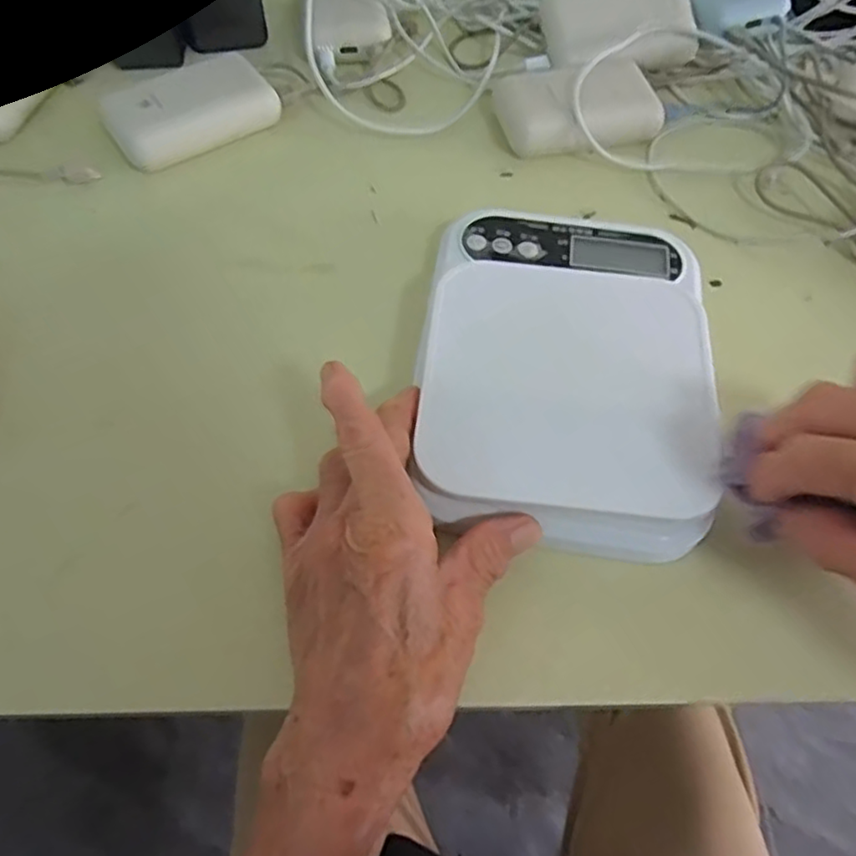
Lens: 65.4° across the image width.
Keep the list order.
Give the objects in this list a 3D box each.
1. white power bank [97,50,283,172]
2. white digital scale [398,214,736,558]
[{"bbox_3d":[-0.148,-0.202,0.421,0.101,0.025,0.052,-32,66,-18],"label":"white power bank"},{"bbox_3d":[0.067,-0.041,0.333,0.138,0.031,0.197,8,60,3],"label":"white digital scale"}]

